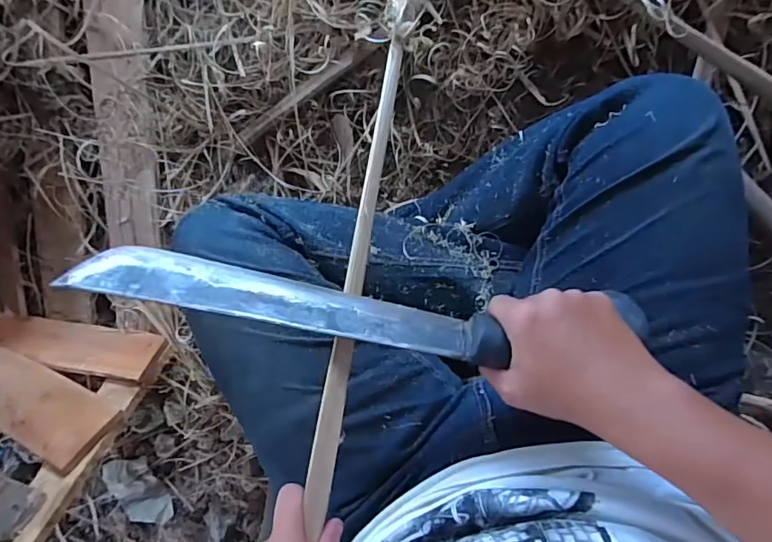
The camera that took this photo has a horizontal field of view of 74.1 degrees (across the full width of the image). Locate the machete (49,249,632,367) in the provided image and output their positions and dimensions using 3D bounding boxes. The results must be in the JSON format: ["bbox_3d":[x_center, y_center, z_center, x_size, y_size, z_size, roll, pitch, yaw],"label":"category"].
[{"bbox_3d":[-0.013,0.024,0.358,0.398,0.041,0.046,10,95,-2],"label":"machete"}]

